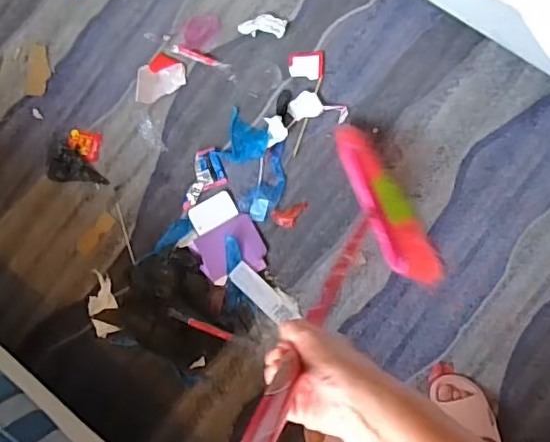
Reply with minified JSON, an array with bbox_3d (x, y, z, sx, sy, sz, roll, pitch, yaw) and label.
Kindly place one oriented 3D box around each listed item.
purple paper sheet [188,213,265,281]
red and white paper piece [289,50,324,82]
[{"bbox_3d":[-0.094,0.064,1.188,0.139,0.023,0.119,-28,82,5],"label":"purple paper sheet"},{"bbox_3d":[0.070,-0.341,1.234,0.076,0.007,0.064,-1,85,8],"label":"red and white paper piece"}]

